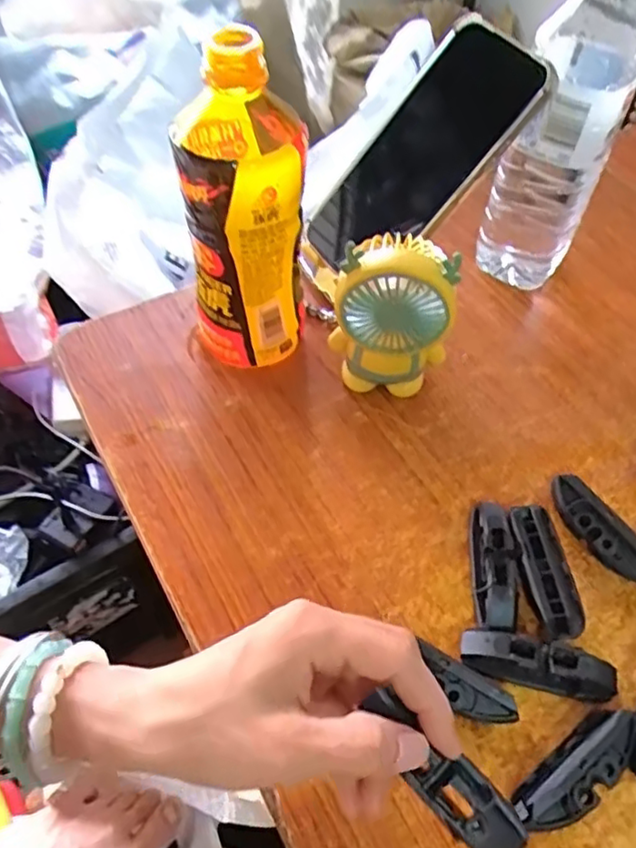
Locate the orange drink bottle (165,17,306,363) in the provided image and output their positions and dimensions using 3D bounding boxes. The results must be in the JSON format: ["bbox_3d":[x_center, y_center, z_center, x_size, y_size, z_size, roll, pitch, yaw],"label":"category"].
[{"bbox_3d":[-0.043,-0.122,0.375,0.066,0.185,0.080,-1,53,-2],"label":"orange drink bottle"}]

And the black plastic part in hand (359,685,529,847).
[{"bbox_3d":[0.047,0.131,0.233,0.070,0.012,0.022,44,63,12],"label":"black plastic part in hand"}]

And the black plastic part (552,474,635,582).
[{"bbox_3d":[0.154,0.060,0.346,0.016,0.025,0.070,-28,59,-20],"label":"black plastic part"}]

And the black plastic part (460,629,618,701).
[{"bbox_3d":[0.106,0.116,0.306,0.072,0.019,0.020,12,54,8],"label":"black plastic part"}]

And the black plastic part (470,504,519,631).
[{"bbox_3d":[0.093,0.075,0.335,0.022,0.020,0.069,9,54,6],"label":"black plastic part"}]

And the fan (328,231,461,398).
[{"bbox_3d":[0.043,-0.059,0.377,0.063,0.111,0.038,-2,53,-2],"label":"fan"}]

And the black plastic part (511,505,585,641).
[{"bbox_3d":[0.118,0.078,0.335,0.023,0.019,0.072,-3,53,-4],"label":"black plastic part"}]

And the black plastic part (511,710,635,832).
[{"bbox_3d":[0.113,0.153,0.275,0.066,0.024,0.023,-30,59,-22],"label":"black plastic part"}]

